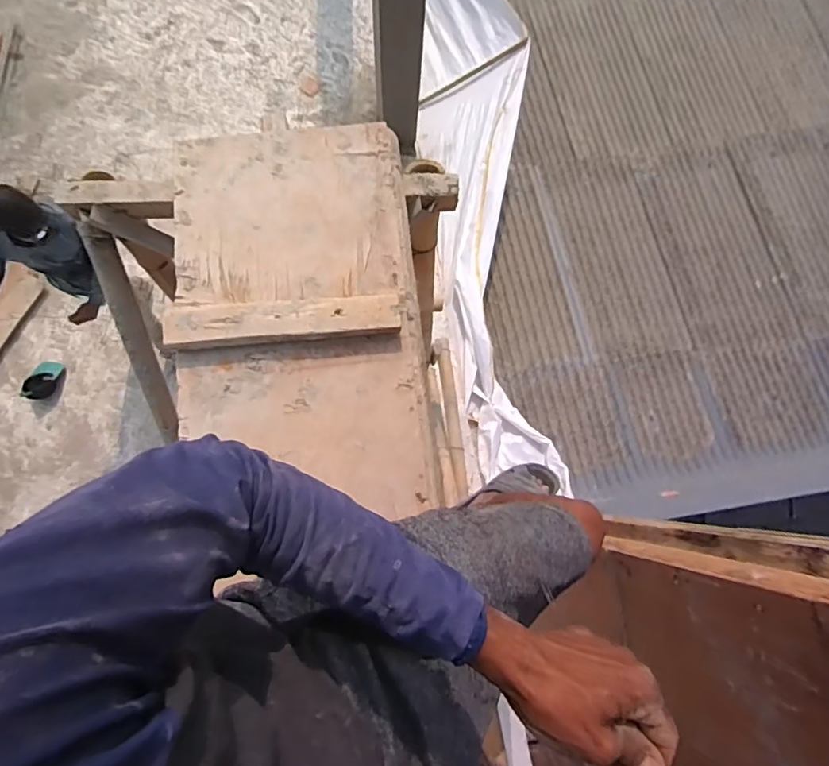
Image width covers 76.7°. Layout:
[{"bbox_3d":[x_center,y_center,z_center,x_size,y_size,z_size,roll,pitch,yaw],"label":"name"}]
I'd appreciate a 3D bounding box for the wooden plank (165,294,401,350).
[{"bbox_3d":[-0.167,-0.079,0.677,0.298,0.038,0.059,-6,77,-3],"label":"wooden plank"}]

